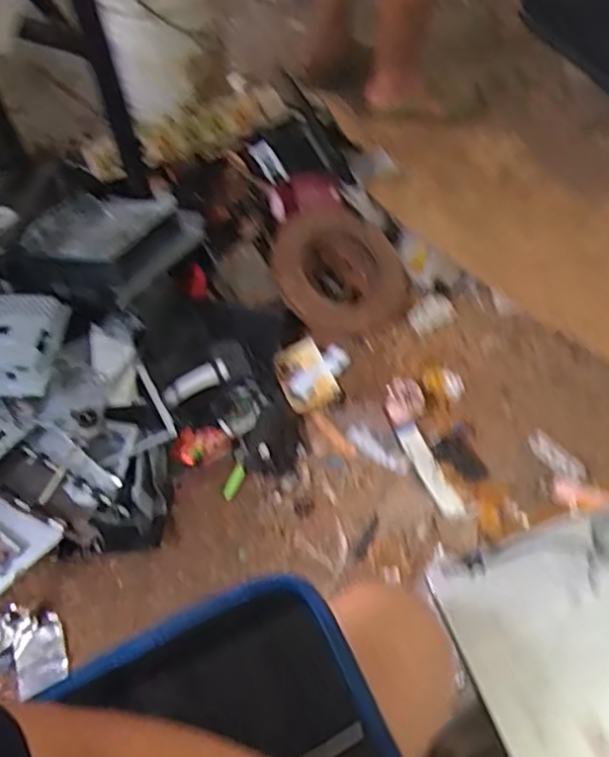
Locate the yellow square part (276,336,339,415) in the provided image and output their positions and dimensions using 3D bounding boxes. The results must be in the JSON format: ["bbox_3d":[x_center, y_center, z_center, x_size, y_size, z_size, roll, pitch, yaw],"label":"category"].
[{"bbox_3d":[-0.002,-0.005,1.155,0.084,0.016,0.115,-27,74,-5],"label":"yellow square part"}]

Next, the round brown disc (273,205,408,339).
[{"bbox_3d":[0.059,-0.194,1.249,0.244,0.051,0.244,6,67,-14],"label":"round brown disc"}]

